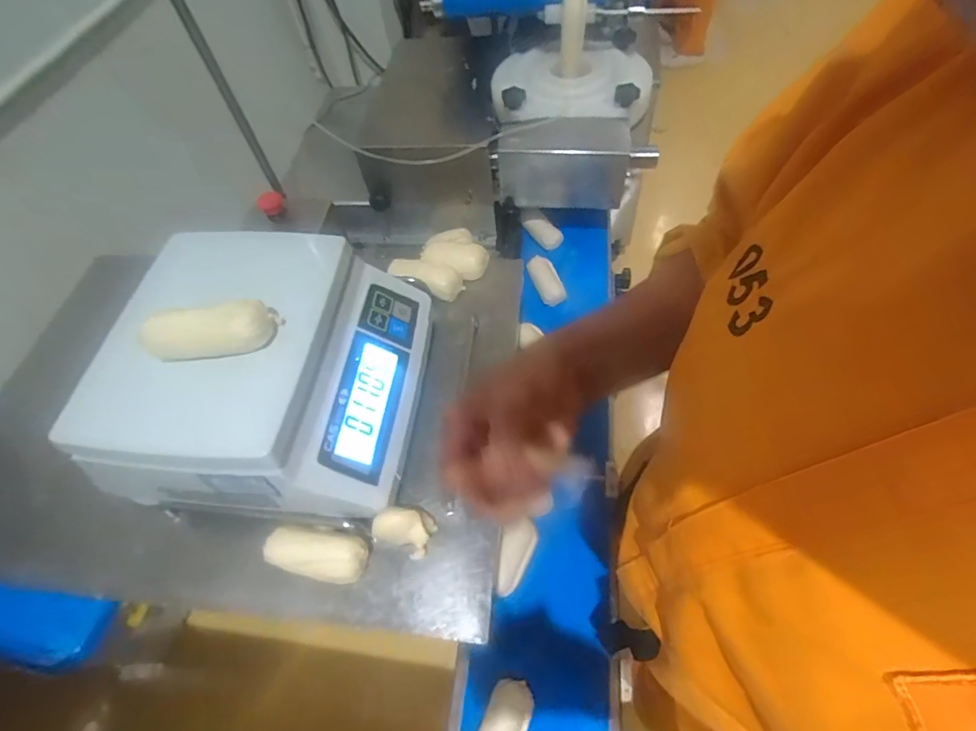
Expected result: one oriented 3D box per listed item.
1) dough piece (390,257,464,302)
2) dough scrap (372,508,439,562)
[{"bbox_3d":[-0.076,-0.108,0.593,0.090,0.031,0.038,24,64,20],"label":"dough piece"},{"bbox_3d":[-0.074,0.144,0.440,0.047,0.034,0.037,16,61,16],"label":"dough scrap"}]

